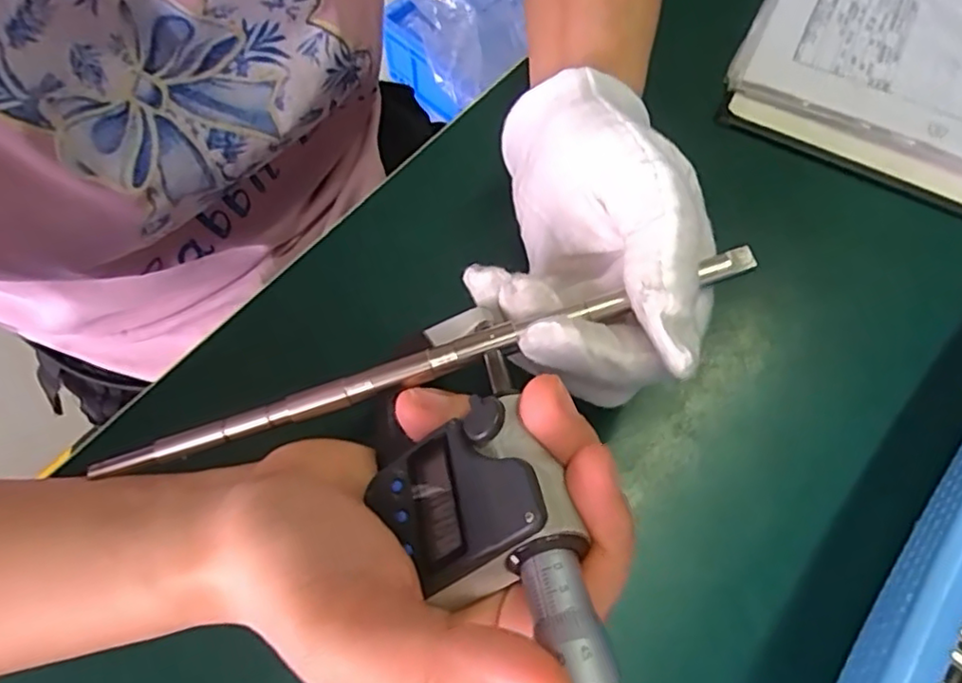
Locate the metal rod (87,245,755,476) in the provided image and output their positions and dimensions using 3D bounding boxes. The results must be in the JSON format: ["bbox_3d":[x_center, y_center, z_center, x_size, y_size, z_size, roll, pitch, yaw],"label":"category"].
[{"bbox_3d":[-0.021,0.008,0.199,0.210,0.006,0.008,-18,68,4],"label":"metal rod"}]

